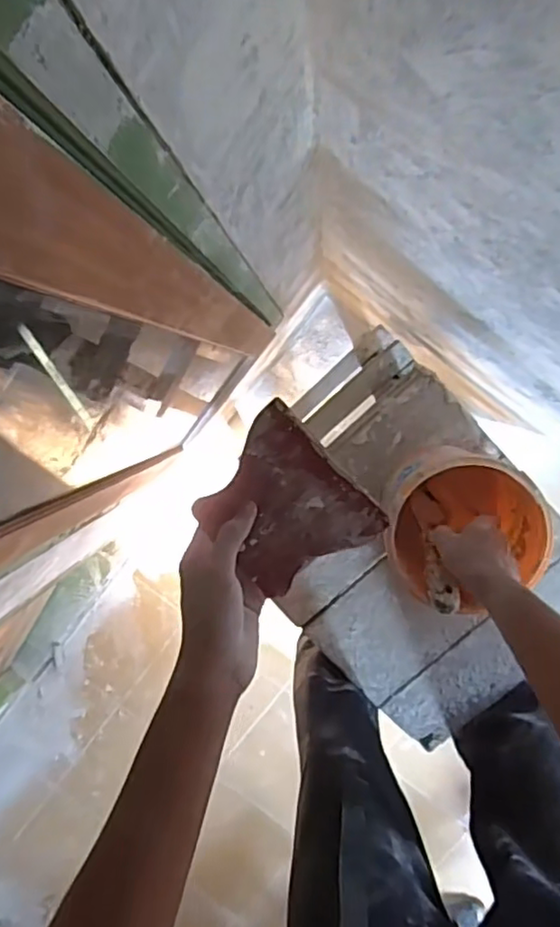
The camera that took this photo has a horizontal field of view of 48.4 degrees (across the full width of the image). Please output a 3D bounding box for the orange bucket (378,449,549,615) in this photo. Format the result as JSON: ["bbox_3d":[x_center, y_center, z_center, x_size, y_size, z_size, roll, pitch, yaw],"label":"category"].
[{"bbox_3d":[0.200,0.052,0.719,0.161,0.166,0.139,-10,98,6],"label":"orange bucket"}]

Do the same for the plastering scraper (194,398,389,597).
[{"bbox_3d":[0.002,0.032,0.452,0.101,0.010,0.115,-42,94,9],"label":"plastering scraper"}]

